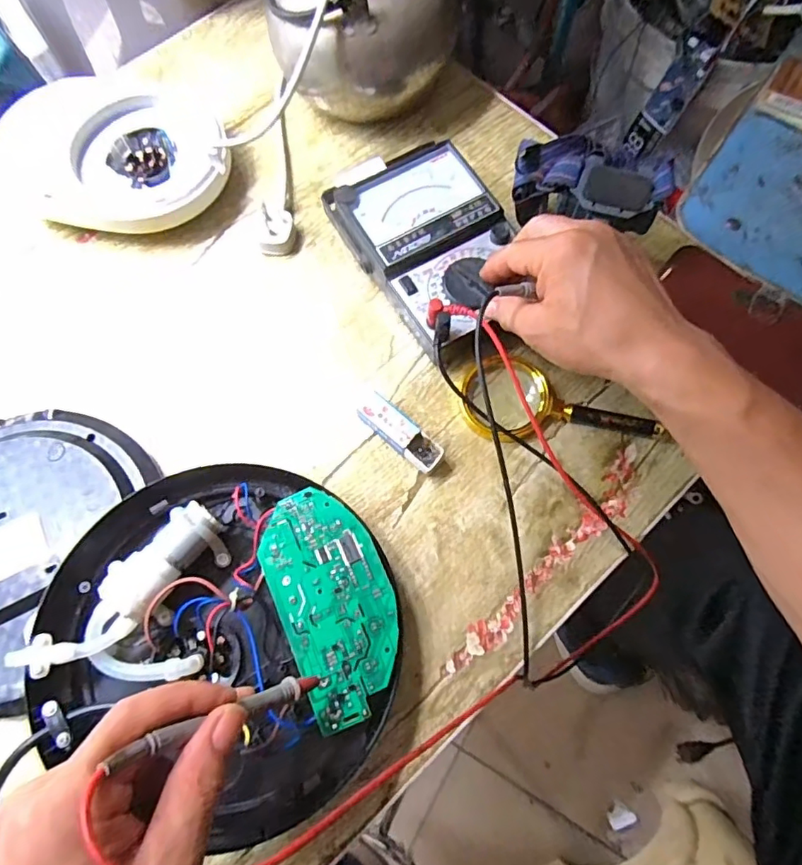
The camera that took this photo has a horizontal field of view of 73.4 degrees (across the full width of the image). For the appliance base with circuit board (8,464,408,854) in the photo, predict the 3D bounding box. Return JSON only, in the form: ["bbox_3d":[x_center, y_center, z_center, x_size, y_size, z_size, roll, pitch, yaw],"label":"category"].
[{"bbox_3d":[-0.105,0.121,0.353,0.223,0.066,0.193,24,75,9],"label":"appliance base with circuit board"}]

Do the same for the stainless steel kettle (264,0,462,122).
[{"bbox_3d":[-0.034,-0.369,0.485,0.159,0.118,0.151,-11,73,-3],"label":"stainless steel kettle"}]

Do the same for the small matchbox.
[{"bbox_3d":[-0.001,0.000,0.408,0.073,0.020,0.023,40,78,13],"label":"small matchbox"}]

